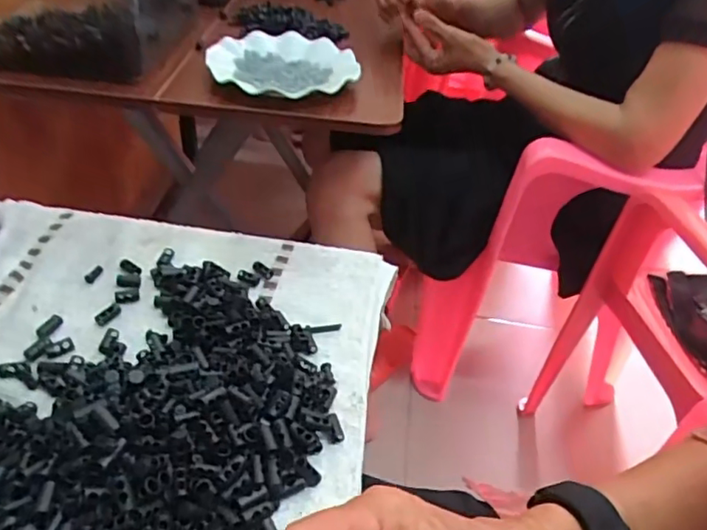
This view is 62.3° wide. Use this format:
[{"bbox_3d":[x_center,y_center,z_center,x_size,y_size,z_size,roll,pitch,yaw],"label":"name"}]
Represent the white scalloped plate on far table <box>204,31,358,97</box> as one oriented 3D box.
[{"bbox_3d":[-0.088,-0.256,0.740,0.180,0.028,0.153,-3,40,-13],"label":"white scalloped plate on far table"}]

